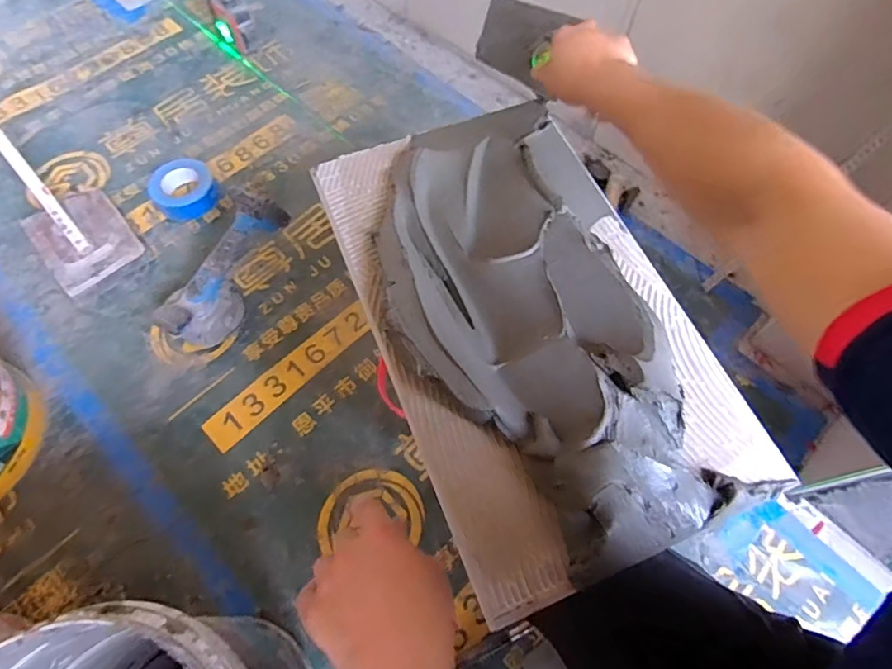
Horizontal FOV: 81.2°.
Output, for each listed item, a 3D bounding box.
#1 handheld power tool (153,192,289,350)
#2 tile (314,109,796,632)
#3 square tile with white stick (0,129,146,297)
[{"bbox_3d":[-0.398,-0.120,0.938,0.098,0.126,0.292,25,80,11],"label":"handheld power tool"},{"bbox_3d":[0.082,-0.043,0.573,0.343,0.067,0.570,-20,66,-10],"label":"tile"},{"bbox_3d":[-0.756,-0.249,1.021,0.162,0.107,0.361,-37,70,-17],"label":"square tile with white stick"}]

